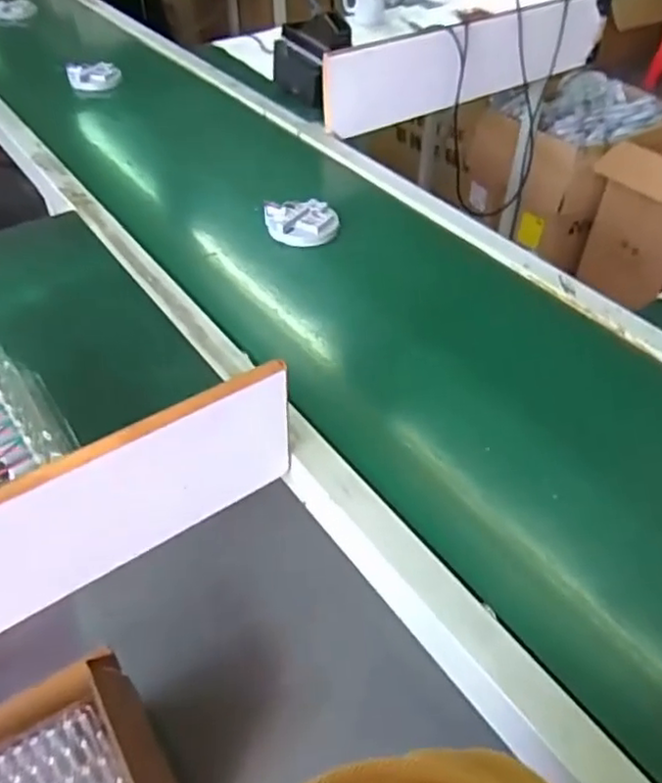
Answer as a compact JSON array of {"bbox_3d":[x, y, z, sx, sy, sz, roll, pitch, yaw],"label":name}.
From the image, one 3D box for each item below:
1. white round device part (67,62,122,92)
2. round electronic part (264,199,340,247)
[{"bbox_3d":[-0.502,-0.666,1.357,0.107,0.042,0.060,-6,45,-7],"label":"white round device part"},{"bbox_3d":[-0.044,-0.254,0.961,0.104,0.030,0.104,1,45,-1],"label":"round electronic part"}]

